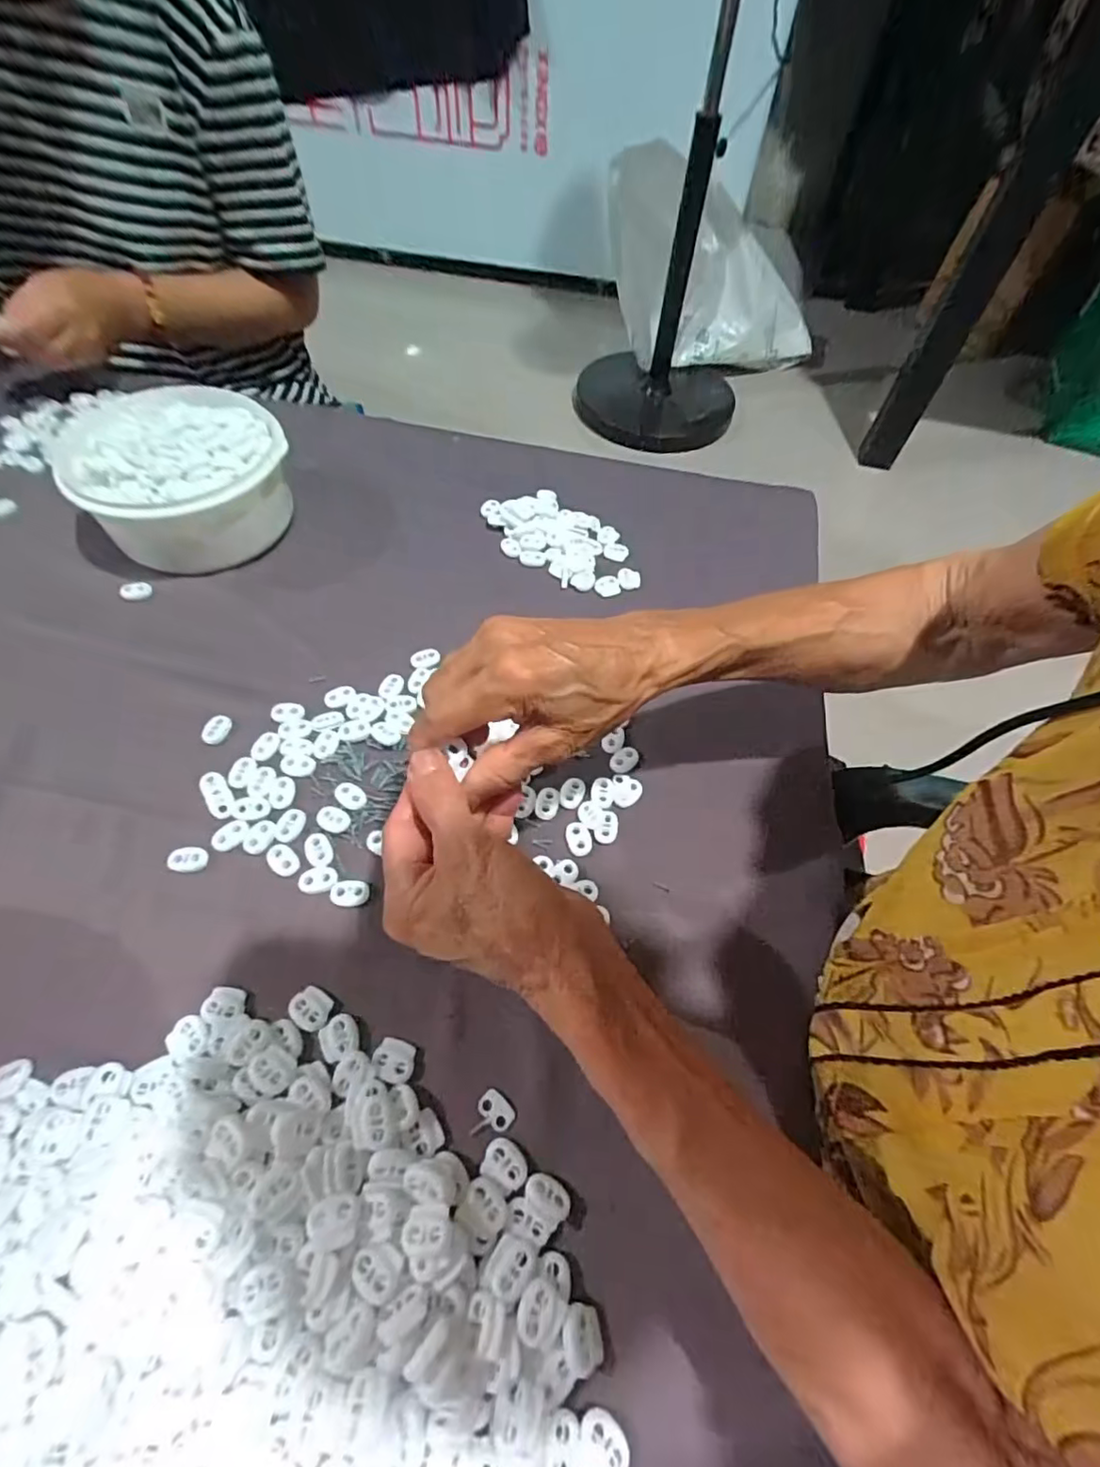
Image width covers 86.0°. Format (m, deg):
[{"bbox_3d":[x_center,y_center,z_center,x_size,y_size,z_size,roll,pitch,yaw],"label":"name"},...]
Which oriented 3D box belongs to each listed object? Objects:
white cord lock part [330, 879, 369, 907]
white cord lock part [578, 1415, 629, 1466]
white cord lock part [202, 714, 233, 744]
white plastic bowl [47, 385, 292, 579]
[{"bbox_3d":[-0.120,0.095,0.352,0.022,0.004,0.015,4,58,-1],"label":"white cord lock part"},{"bbox_3d":[0.021,0.289,0.237,0.020,0.008,0.018,27,60,13],"label":"white cord lock part"},{"bbox_3d":[-0.231,-0.003,0.410,0.017,0.007,0.022,9,58,2],"label":"white cord lock part"},{"bbox_3d":[-0.297,-0.205,0.489,0.154,0.083,0.142,2,58,-3],"label":"white plastic bowl"}]

